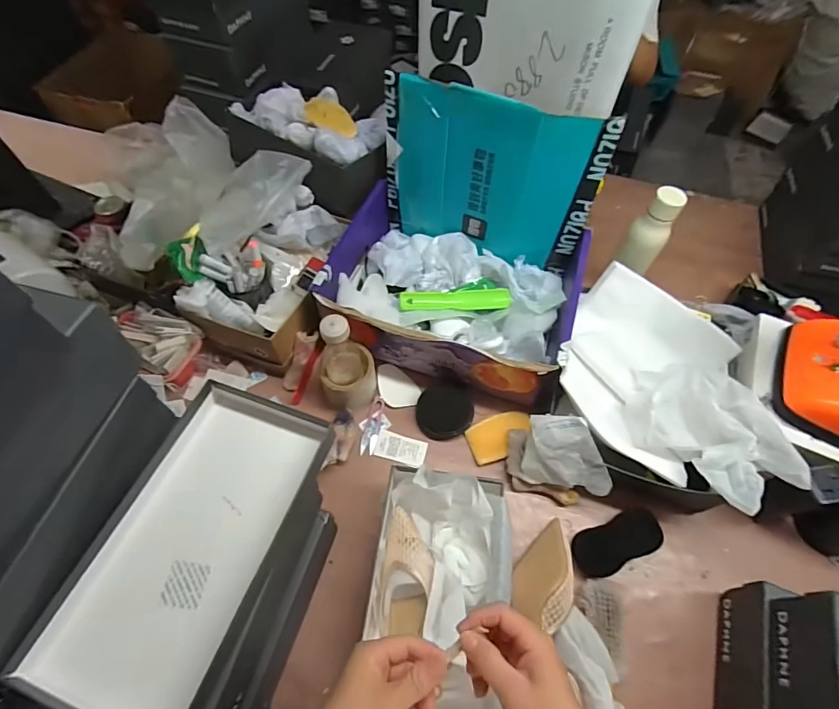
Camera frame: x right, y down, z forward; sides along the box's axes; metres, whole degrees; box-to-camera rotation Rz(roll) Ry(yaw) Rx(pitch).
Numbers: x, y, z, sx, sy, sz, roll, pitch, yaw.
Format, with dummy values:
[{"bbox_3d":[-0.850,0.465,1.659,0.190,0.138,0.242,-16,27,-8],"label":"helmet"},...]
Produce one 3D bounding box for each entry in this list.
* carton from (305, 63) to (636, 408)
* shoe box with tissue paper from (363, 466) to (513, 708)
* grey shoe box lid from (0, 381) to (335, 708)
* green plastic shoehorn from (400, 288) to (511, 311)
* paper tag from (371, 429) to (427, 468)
[{"bbox_3d":[0.064,-0.172,0.687,0.392,0.308,0.316,18,60,10],"label":"carton"},{"bbox_3d":[0.025,0.302,0.540,0.169,0.086,0.299,4,59,2],"label":"shoe box with tissue paper"},{"bbox_3d":[-0.225,0.188,0.439,0.167,0.043,0.321,17,60,9],"label":"grey shoe box lid"},{"bbox_3d":[0.063,-0.096,0.760,0.189,0.021,0.036,-1,59,-2],"label":"green plastic shoehorn"},{"bbox_3d":[-0.030,0.152,0.705,0.080,0.005,0.043,13,64,7],"label":"paper tag"}]

